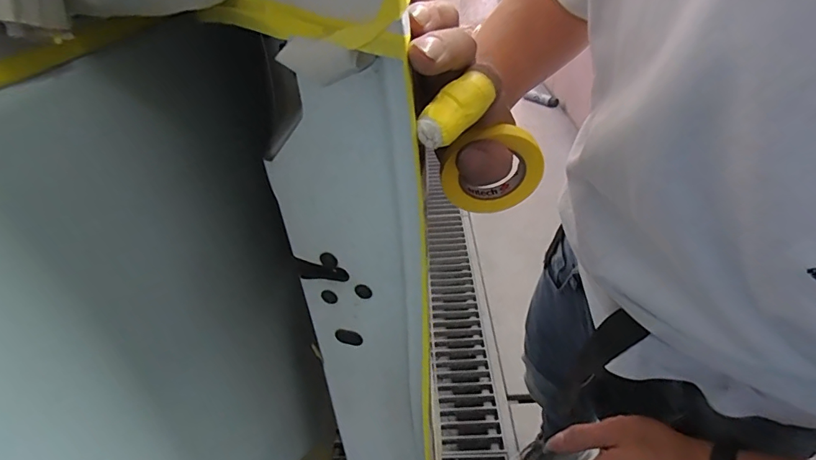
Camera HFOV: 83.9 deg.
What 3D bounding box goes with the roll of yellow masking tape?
[{"bbox_3d":[0.052,-0.036,0.288,0.060,0.064,0.016,-1,35,4],"label":"roll of yellow masking tape"}]

